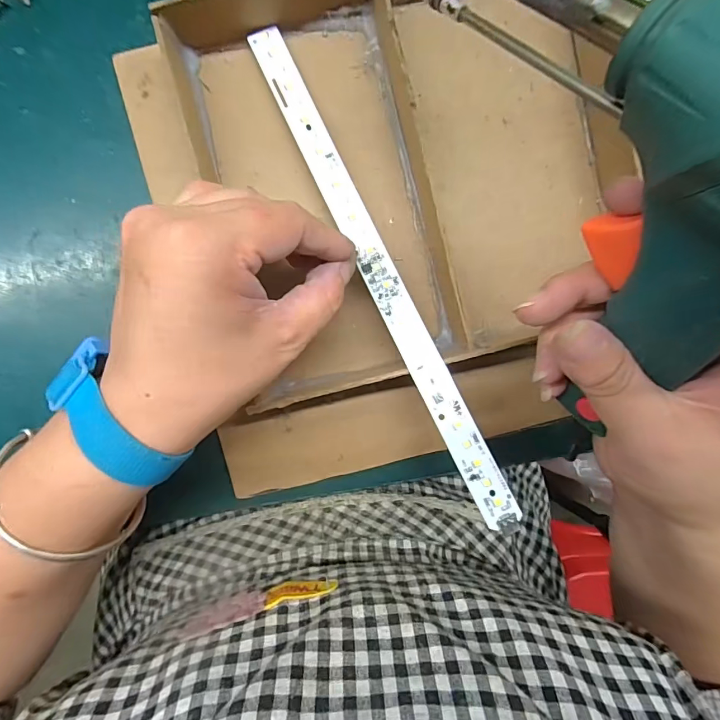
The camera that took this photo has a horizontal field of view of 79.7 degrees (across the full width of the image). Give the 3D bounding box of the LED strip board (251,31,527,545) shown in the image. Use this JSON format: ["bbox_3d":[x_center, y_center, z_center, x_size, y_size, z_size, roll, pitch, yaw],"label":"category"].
[{"bbox_3d":[0.008,-0.048,0.222,0.016,0.008,0.283,-25,83,-1],"label":"LED strip board"}]

